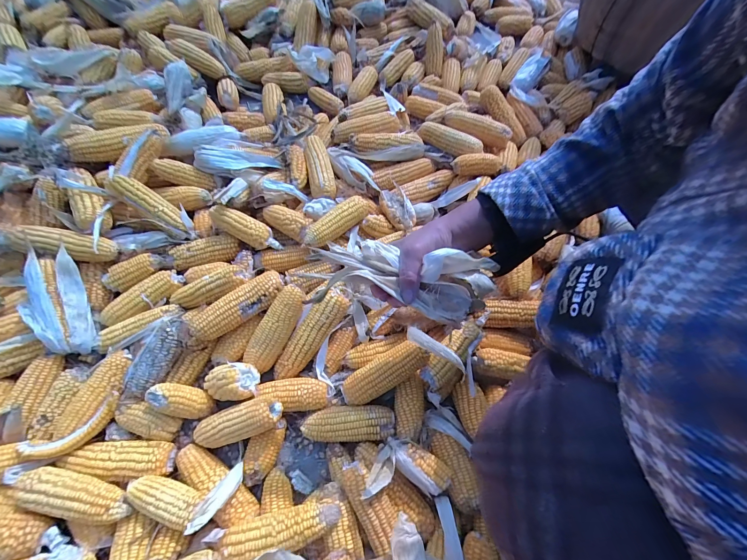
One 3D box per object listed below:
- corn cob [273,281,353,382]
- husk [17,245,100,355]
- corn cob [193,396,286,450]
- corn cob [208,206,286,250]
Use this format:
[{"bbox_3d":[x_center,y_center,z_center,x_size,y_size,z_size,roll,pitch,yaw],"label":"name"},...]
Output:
[{"bbox_3d":[-0.100,0.089,0.534,0.045,0.040,0.180,37,92,13],"label":"corn cob"},{"bbox_3d":[-0.523,0.038,0.528,0.088,0.036,0.176,-20,88,-11],"label":"husk"},{"bbox_3d":[-0.204,0.211,0.478,0.139,0.041,0.051,-22,67,12],"label":"corn cob"},{"bbox_3d":[-0.239,-0.096,0.608,0.149,0.041,0.048,27,68,9],"label":"corn cob"}]

